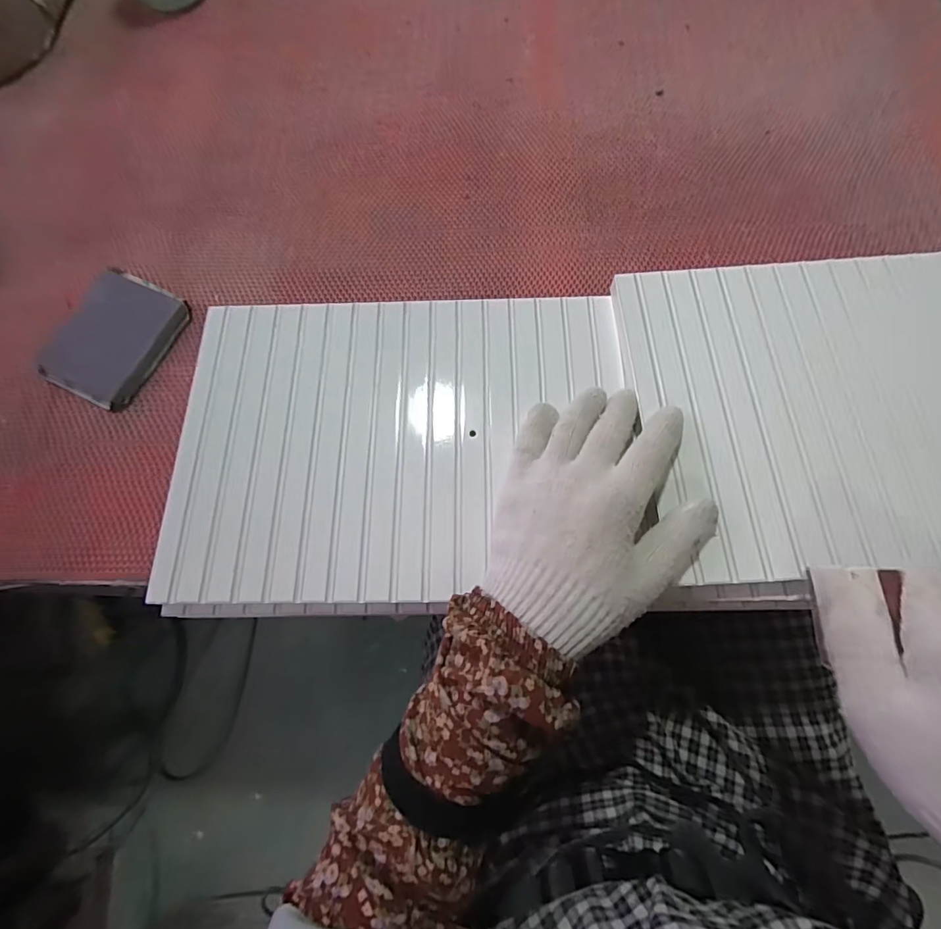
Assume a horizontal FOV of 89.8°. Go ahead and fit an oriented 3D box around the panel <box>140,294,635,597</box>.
[{"bbox_3d":[-0.048,-0.020,0.327,0.298,0.014,0.218,-1,74,1],"label":"panel"}]

